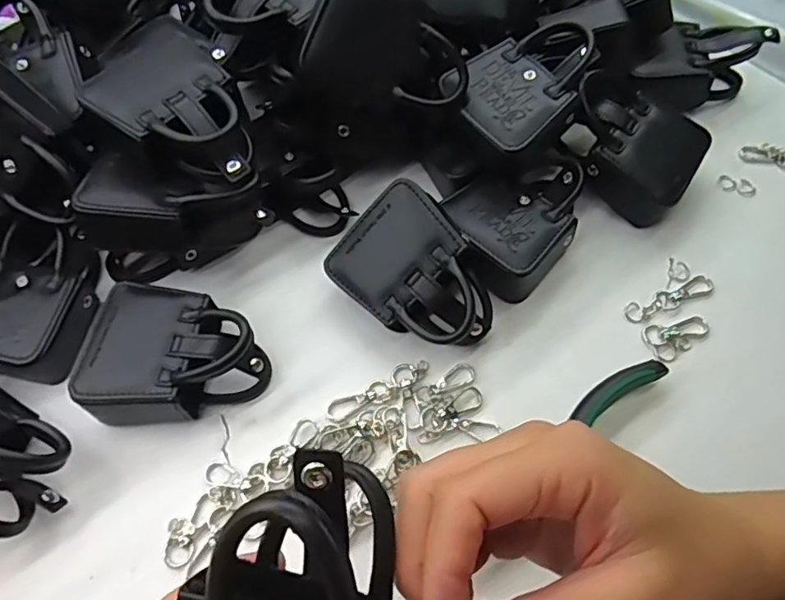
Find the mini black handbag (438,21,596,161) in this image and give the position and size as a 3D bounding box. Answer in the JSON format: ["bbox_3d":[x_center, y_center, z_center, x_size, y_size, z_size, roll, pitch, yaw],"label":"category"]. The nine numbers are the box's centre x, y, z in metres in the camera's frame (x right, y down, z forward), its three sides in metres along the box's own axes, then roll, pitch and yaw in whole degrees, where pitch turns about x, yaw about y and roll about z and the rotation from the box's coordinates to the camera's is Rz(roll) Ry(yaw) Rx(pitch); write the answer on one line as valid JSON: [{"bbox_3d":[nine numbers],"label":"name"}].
[{"bbox_3d":[0.089,-0.134,0.380,0.100,0.045,0.077,-38,71,-7],"label":"mini black handbag"}]

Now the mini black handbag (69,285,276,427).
[{"bbox_3d":[-0.125,0.034,0.330,0.098,0.034,0.081,6,58,6],"label":"mini black handbag"}]

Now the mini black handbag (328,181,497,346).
[{"bbox_3d":[0.016,-0.016,0.346,0.099,0.041,0.077,40,99,21],"label":"mini black handbag"}]

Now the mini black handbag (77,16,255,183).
[{"bbox_3d":[-0.128,-0.112,0.337,0.075,0.032,0.114,-34,64,-17],"label":"mini black handbag"}]

